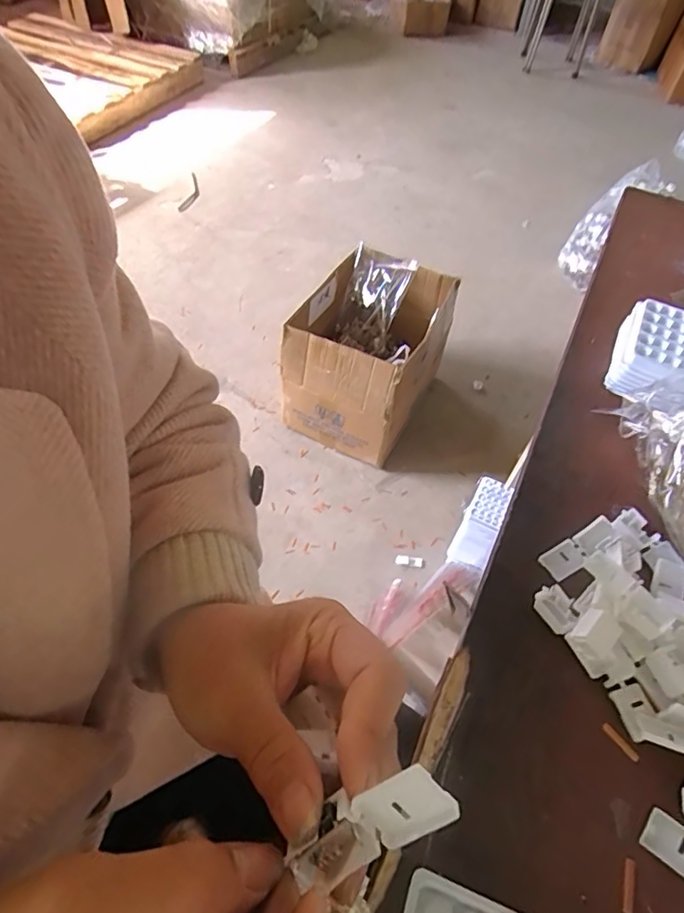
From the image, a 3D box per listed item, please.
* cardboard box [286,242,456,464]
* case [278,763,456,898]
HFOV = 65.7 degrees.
[{"bbox_3d":[0.063,-0.248,1.265,0.290,0.276,0.381,24,55,13],"label":"cardboard box"},{"bbox_3d":[0.008,0.112,0.162,0.053,0.012,0.020,-37,57,12],"label":"case"}]

